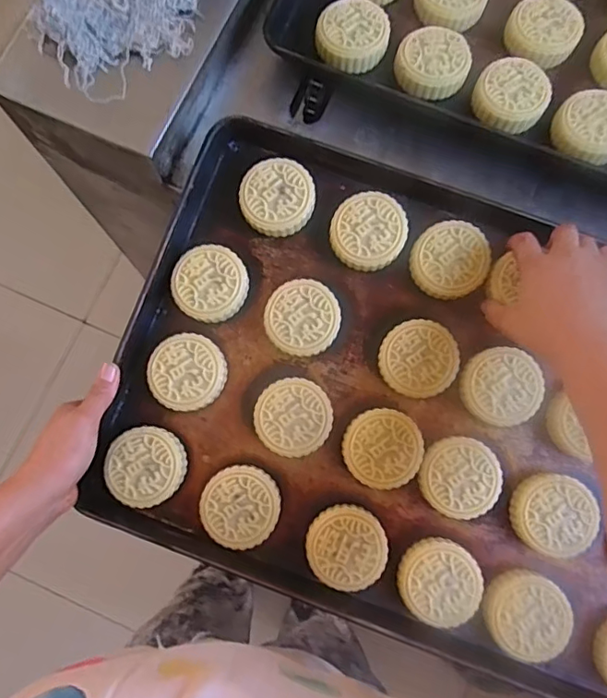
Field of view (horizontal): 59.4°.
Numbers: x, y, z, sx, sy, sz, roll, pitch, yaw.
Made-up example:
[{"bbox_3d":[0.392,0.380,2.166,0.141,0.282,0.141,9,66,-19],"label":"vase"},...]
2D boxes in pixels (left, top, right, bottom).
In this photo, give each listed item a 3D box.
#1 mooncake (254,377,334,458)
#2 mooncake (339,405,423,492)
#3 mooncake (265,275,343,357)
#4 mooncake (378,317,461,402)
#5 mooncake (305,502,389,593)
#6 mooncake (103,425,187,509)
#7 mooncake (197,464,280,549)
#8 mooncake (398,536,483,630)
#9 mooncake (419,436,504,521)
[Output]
[{"bbox_3d":[-0.009,0.064,0.494,0.069,0.028,0.069,0,76,0],"label":"mooncake"},{"bbox_3d":[0.072,0.092,0.488,0.070,0.028,0.068,19,77,5],"label":"mooncake"},{"bbox_3d":[0.000,-0.028,0.503,0.068,0.030,0.069,0,76,0],"label":"mooncake"},{"bbox_3d":[0.107,0.010,0.496,0.070,0.029,0.068,12,77,3],"label":"mooncake"},{"bbox_3d":[0.039,0.178,0.480,0.070,0.021,0.070,19,77,5],"label":"mooncake"},{"bbox_3d":[-0.144,0.107,0.484,0.068,0.018,0.070,0,76,0],"label":"mooncake"},{"bbox_3d":[-0.057,0.142,0.482,0.068,0.025,0.070,20,77,5],"label":"mooncake"},{"bbox_3d":[0.122,0.208,0.474,0.068,0.021,0.074,0,76,0],"label":"mooncake"},{"bbox_3d":[0.142,0.117,0.486,0.070,0.026,0.068,0,76,0],"label":"mooncake"}]

